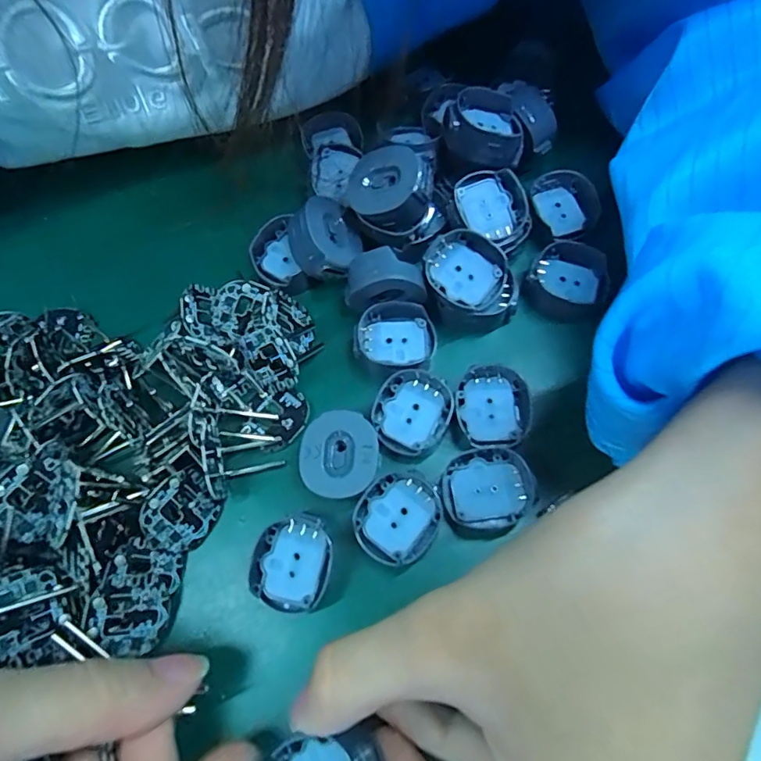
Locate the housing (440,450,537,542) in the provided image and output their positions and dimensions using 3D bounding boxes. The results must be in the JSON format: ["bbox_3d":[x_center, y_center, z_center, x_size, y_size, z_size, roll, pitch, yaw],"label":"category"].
[{"bbox_3d":[0.034,0.035,0.164,0.028,0.005,0.026,-1,69,3],"label":"housing"}]

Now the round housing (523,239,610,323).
[{"bbox_3d":[0.069,-0.036,0.190,0.027,0.012,0.028,-1,69,3],"label":"round housing"}]

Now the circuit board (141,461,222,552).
[{"bbox_3d":[-0.063,0.042,0.164,0.023,0.004,0.023,-38,112,-34],"label":"circuit board"}]

